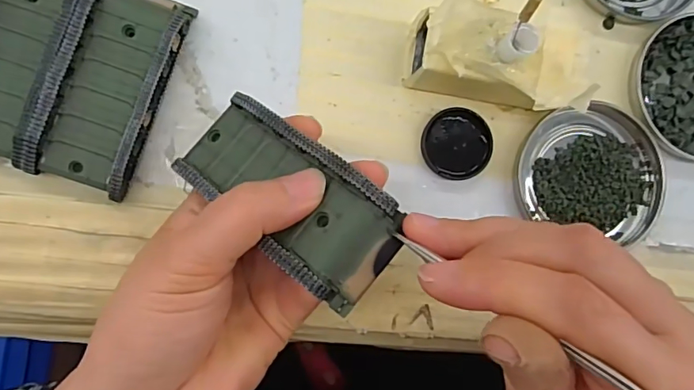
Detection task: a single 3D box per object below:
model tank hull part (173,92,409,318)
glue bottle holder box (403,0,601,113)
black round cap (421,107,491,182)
[{"bbox_3d":[-0.025,-0.002,0.190,0.095,0.018,0.042,37,81,26],"label":"model tank hull part"},{"bbox_3d":[0.073,-0.062,0.235,0.087,0.048,0.041,12,85,-6],"label":"glue bottle holder box"},{"bbox_3d":[0.056,-0.026,0.252,0.035,0.007,0.035,0,86,-7],"label":"black round cap"}]

